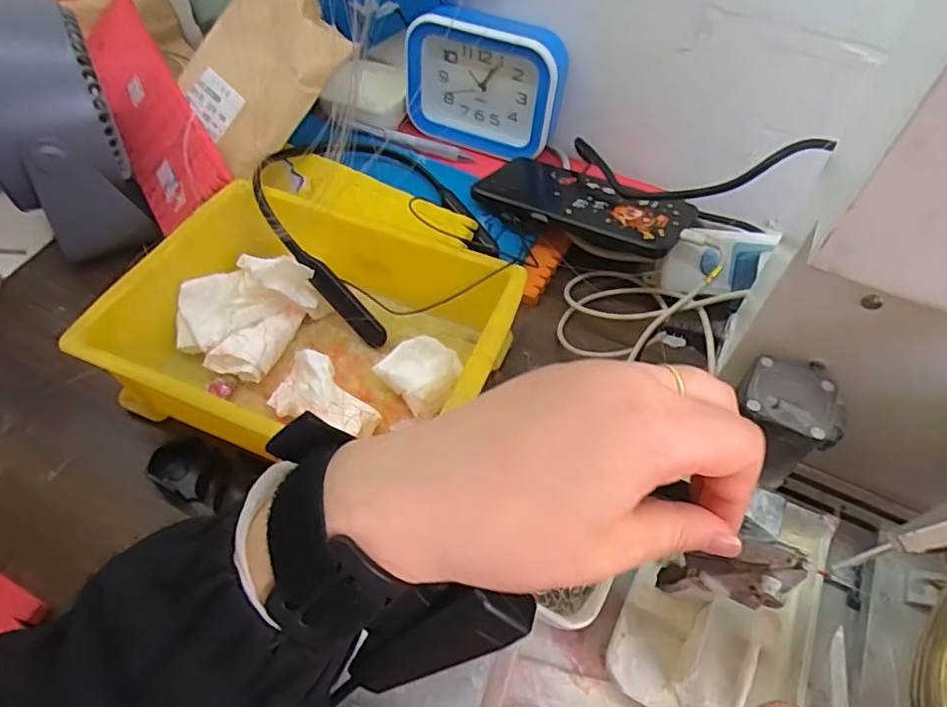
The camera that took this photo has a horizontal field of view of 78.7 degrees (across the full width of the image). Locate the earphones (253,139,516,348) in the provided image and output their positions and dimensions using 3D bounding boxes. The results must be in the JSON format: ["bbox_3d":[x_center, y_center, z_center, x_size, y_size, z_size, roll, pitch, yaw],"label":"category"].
[{"bbox_3d":[-0.082,-0.117,0.451,0.144,0.047,0.197,-32,64,-17],"label":"earphones"}]

